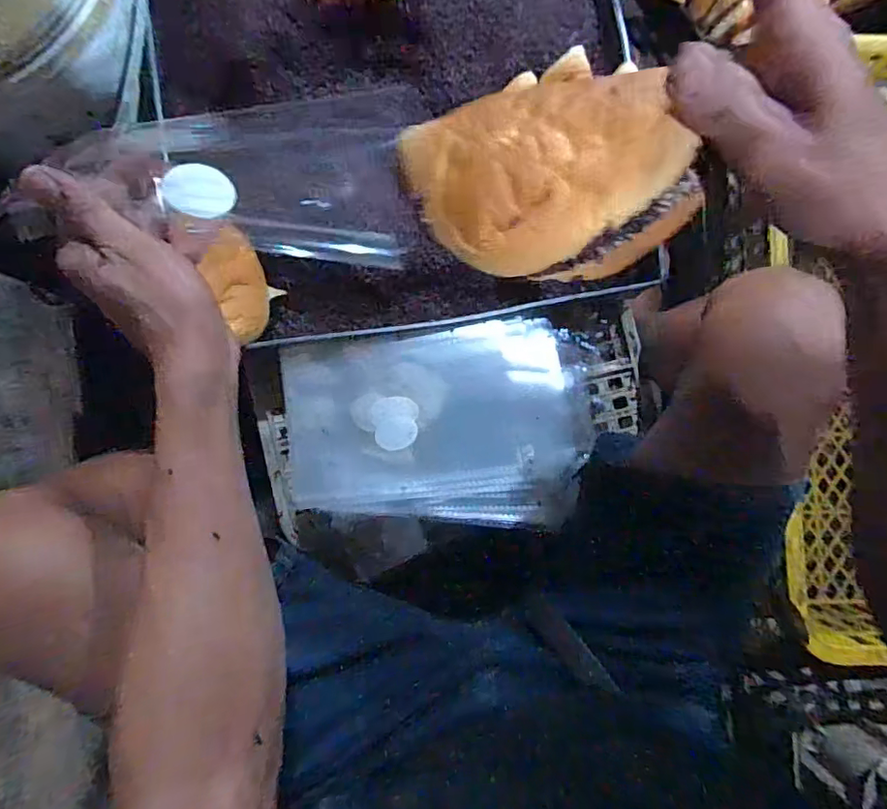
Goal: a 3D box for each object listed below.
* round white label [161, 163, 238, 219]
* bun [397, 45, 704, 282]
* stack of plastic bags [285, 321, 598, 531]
[{"bbox_3d":[-0.134,-0.118,0.302,0.038,0.004,0.032,17,69,-6],"label":"round white label"},{"bbox_3d":[0.049,-0.098,0.238,0.113,0.043,0.088,-16,89,-4],"label":"bun"},{"bbox_3d":[0.004,0.022,0.503,0.284,0.036,0.178,-6,88,-4],"label":"stack of plastic bags"}]

